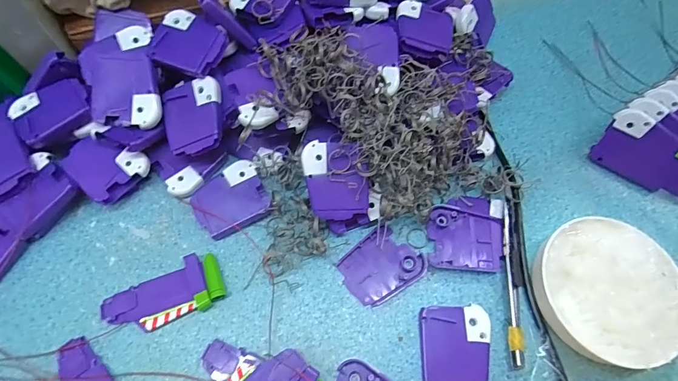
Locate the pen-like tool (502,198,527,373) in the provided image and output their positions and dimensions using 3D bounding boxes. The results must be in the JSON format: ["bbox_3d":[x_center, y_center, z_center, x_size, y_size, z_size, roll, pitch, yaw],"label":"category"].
[{"bbox_3d":[0.135,0.070,0.297,0.012,0.010,0.126,3,66,0],"label":"pen-like tool"}]

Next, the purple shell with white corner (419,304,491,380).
[{"bbox_3d":[0.088,0.118,0.281,0.050,0.007,0.061,1,66,-1],"label":"purple shell with white corner"}]

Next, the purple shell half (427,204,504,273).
[{"bbox_3d":[0.105,0.041,0.313,0.059,0.011,0.051,7,66,1],"label":"purple shell half"}]

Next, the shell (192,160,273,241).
[{"bbox_3d":[-0.092,0.008,0.321,0.060,0.017,0.048,-29,70,-14],"label":"shell"}]

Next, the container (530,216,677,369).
[{"bbox_3d":[0.208,0.076,0.289,0.101,0.027,0.103,1,66,-1],"label":"container"}]

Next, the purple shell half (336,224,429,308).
[{"bbox_3d":[0.034,0.062,0.307,0.061,0.006,0.050,-39,72,-17],"label":"purple shell half"}]

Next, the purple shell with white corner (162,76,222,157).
[{"bbox_3d":[-0.122,-0.061,0.316,0.050,0.007,0.061,-13,82,9],"label":"purple shell with white corner"}]

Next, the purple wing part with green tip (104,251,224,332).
[{"bbox_3d":[-0.136,0.082,0.292,0.089,0.011,0.041,-20,68,-11],"label":"purple wing part with green tip"}]

